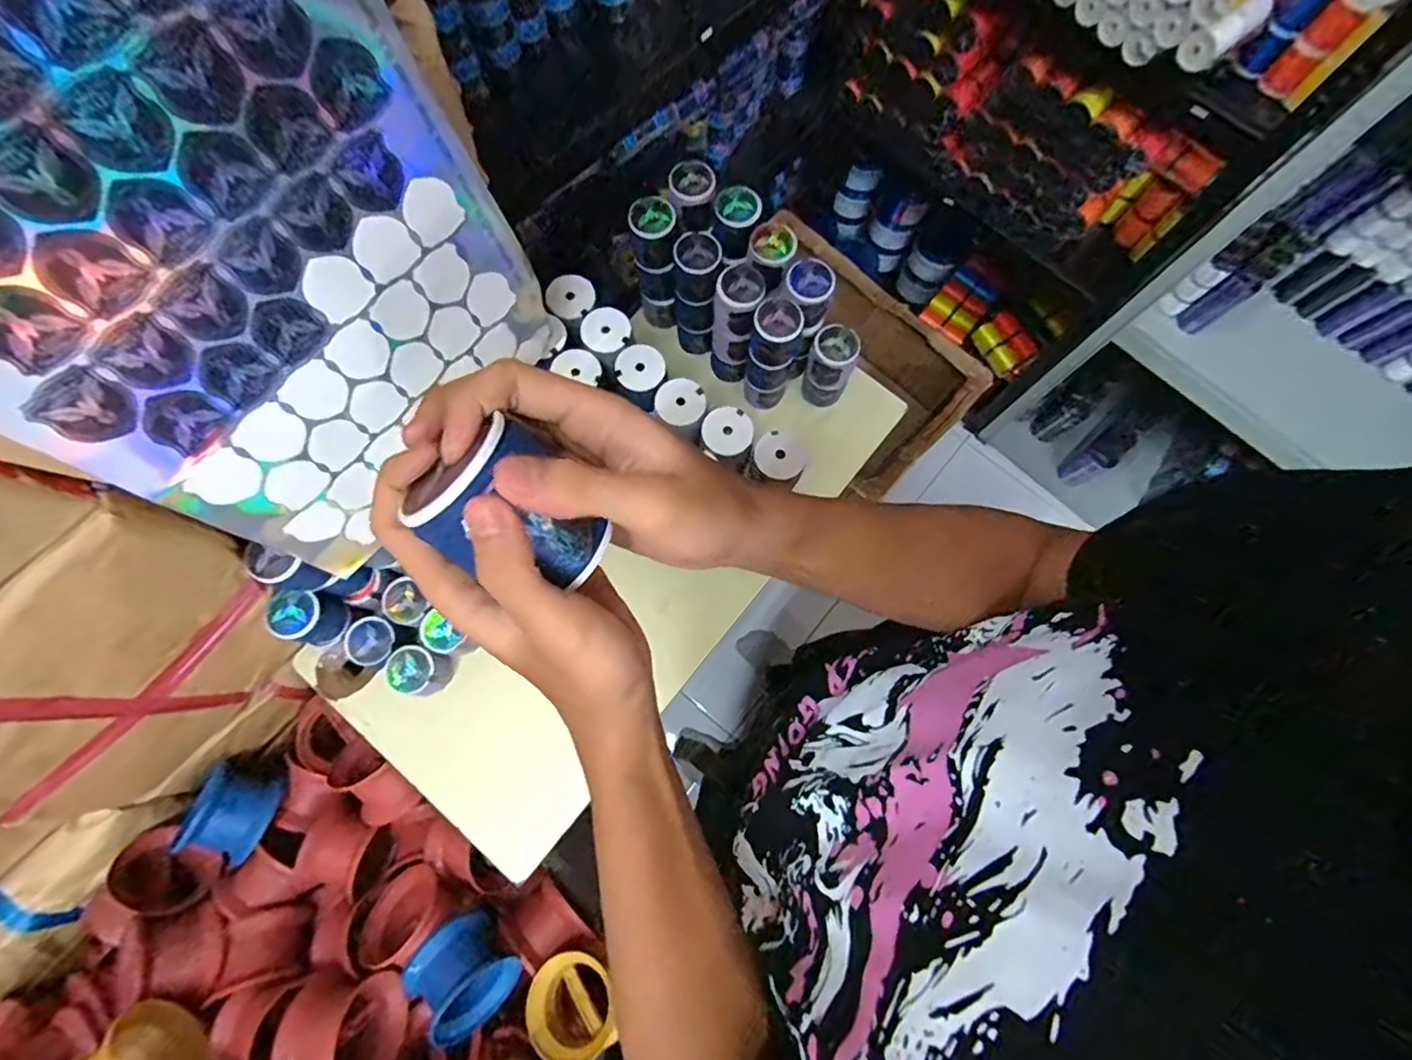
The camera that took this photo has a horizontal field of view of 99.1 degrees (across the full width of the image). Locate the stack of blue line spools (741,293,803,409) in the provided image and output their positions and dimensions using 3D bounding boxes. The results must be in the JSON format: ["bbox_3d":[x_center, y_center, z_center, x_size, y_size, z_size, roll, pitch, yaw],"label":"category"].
[{"bbox_3d":[0.080,-0.214,0.760,0.053,0.183,0.051,14,75,2],"label":"stack of blue line spools"}]

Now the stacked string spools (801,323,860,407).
[{"bbox_3d":[0.159,-0.209,0.788,0.058,0.125,0.051,23,76,4],"label":"stacked string spools"}]

